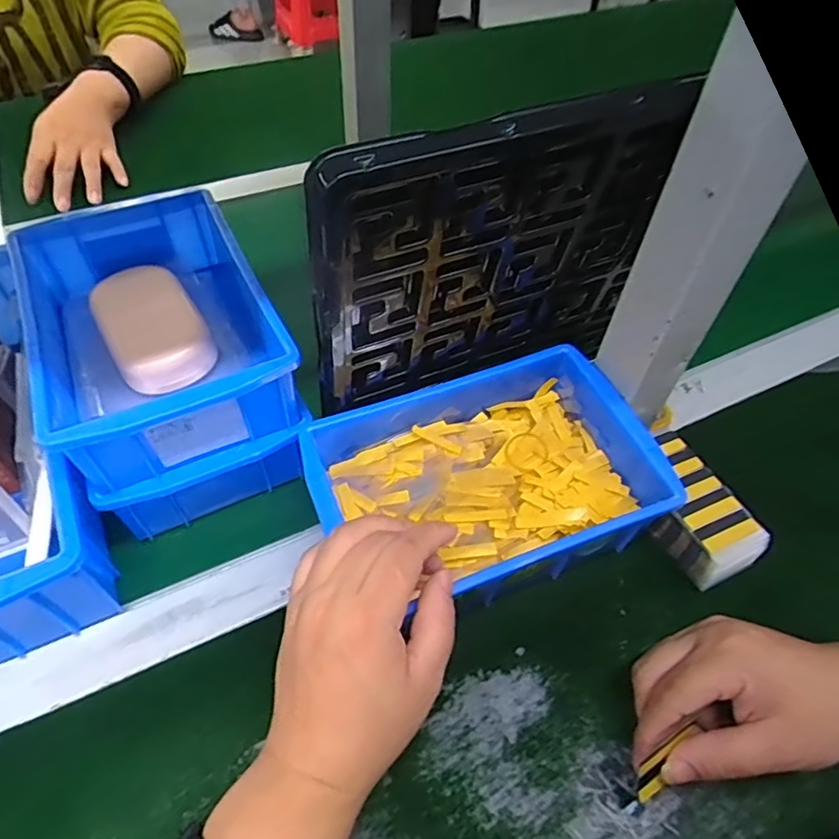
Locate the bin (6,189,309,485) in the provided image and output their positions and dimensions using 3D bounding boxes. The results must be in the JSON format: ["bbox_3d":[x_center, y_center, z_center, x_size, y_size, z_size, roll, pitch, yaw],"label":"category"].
[{"bbox_3d":[-0.165,-0.060,0.366,0.125,0.055,0.189,-21,56,-19],"label":"bin"}]

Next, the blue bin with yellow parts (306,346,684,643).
[{"bbox_3d":[0.035,0.038,0.368,0.194,0.065,0.140,-18,55,-16],"label":"blue bin with yellow parts"}]

